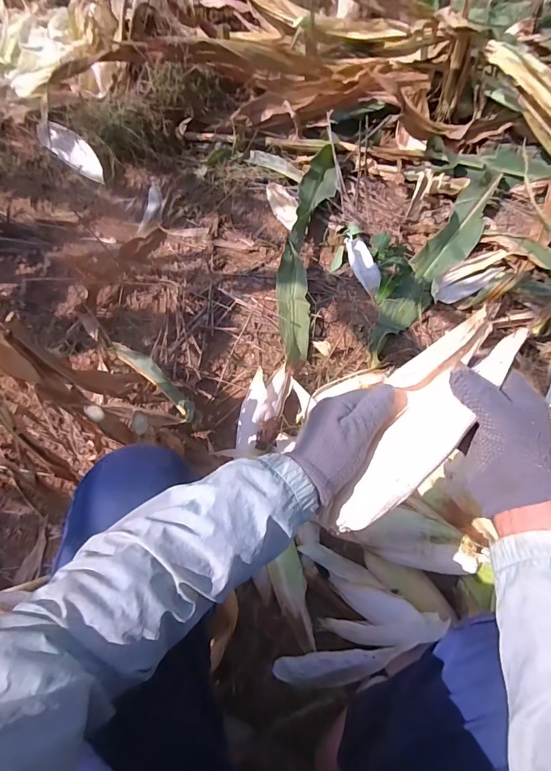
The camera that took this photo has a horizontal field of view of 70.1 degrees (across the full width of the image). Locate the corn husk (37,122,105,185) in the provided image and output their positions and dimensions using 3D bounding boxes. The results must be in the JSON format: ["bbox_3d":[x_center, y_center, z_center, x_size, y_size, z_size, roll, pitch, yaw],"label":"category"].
[{"bbox_3d":[-0.552,-0.621,1.047,0.212,0.100,0.073,36,71,18],"label":"corn husk"}]

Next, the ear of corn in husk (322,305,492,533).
[{"bbox_3d":[0.117,0.038,0.334,0.065,0.054,0.202,31,90,12],"label":"ear of corn in husk"}]

